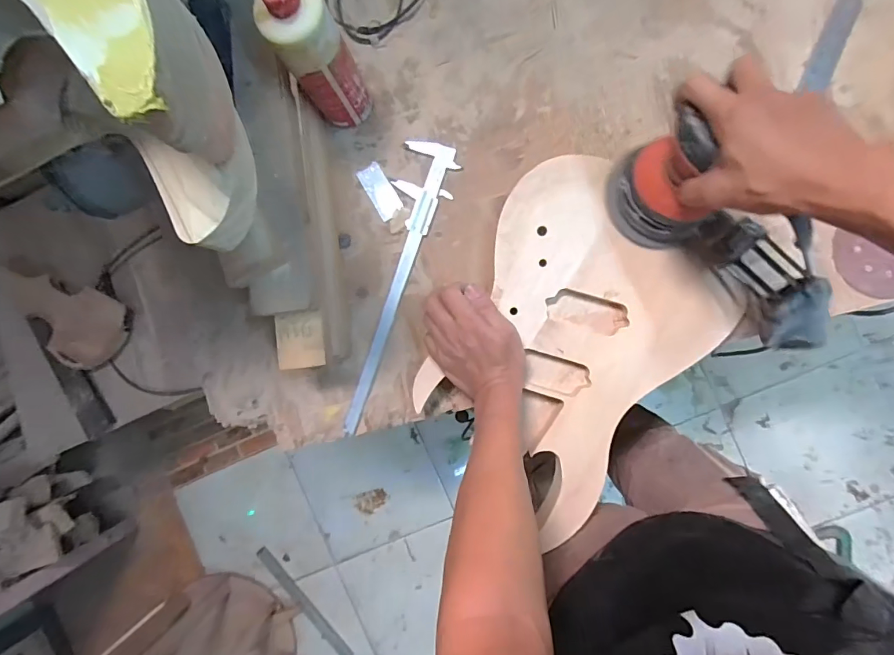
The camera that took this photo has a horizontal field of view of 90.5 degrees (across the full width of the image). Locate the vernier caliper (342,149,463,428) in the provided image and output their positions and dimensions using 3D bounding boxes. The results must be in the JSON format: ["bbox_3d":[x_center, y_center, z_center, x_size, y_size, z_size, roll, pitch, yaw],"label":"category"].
[{"bbox_3d":[-0.074,-0.050,0.579,0.066,0.015,0.393,19,94,3],"label":"vernier caliper"}]

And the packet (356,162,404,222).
[{"bbox_3d":[-0.087,-0.178,0.577,0.033,0.004,0.073,-30,90,5],"label":"packet"}]

